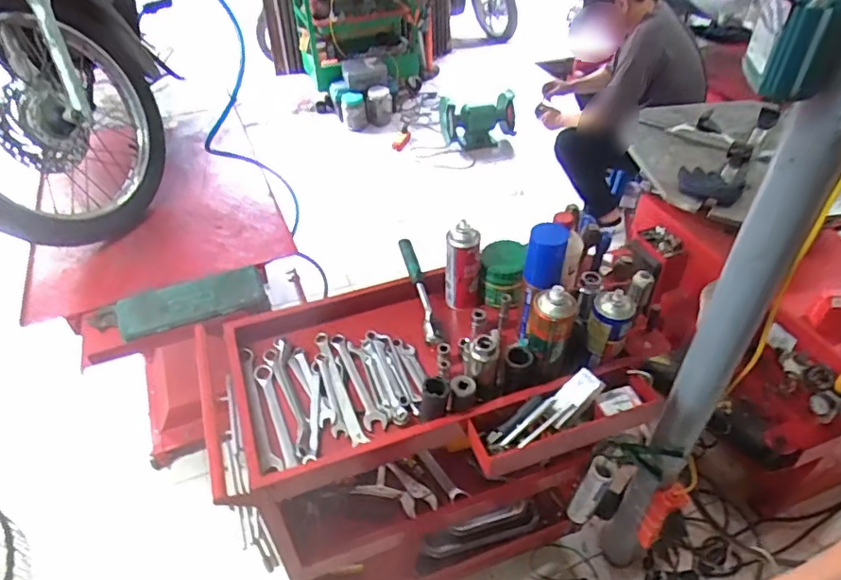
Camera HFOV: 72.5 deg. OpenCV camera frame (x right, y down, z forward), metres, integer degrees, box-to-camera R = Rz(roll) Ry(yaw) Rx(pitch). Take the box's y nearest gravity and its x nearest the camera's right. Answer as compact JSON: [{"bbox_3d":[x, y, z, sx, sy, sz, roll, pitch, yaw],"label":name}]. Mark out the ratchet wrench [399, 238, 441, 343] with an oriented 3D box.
[{"bbox_3d":[-0.001,-0.002,1.107,0.030,0.043,0.213,-12,69,-11],"label":"ratchet wrench"}]

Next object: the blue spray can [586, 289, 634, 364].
[{"bbox_3d":[0.312,0.061,0.952,0.067,0.141,0.054,16,46,18],"label":"blue spray can"}]

